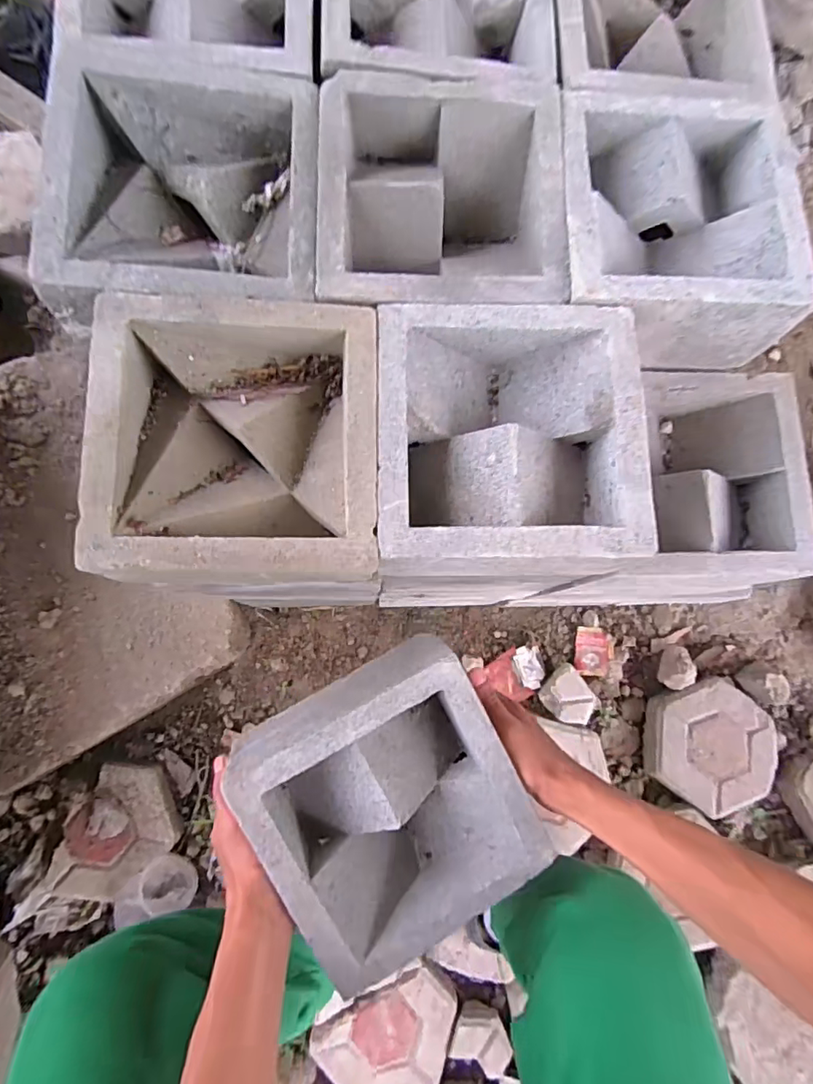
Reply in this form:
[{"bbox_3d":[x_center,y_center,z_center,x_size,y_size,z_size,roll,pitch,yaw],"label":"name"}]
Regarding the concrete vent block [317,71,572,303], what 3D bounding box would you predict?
[{"bbox_3d":[0.029,-0.278,0.472,0.195,0.081,0.195,-1,81,-2],"label":"concrete vent block"}]

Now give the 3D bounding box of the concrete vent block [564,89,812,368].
[{"bbox_3d":[0.227,-0.277,0.488,0.195,0.089,0.207,1,81,-2],"label":"concrete vent block"}]

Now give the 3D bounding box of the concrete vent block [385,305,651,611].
[{"bbox_3d":[0.078,-0.071,0.438,0.197,0.071,0.212,0,81,-2],"label":"concrete vent block"}]

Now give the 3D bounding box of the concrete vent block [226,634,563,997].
[{"bbox_3d":[-0.009,0.210,0.450,0.189,0.088,0.206,-28,84,-5],"label":"concrete vent block"}]

